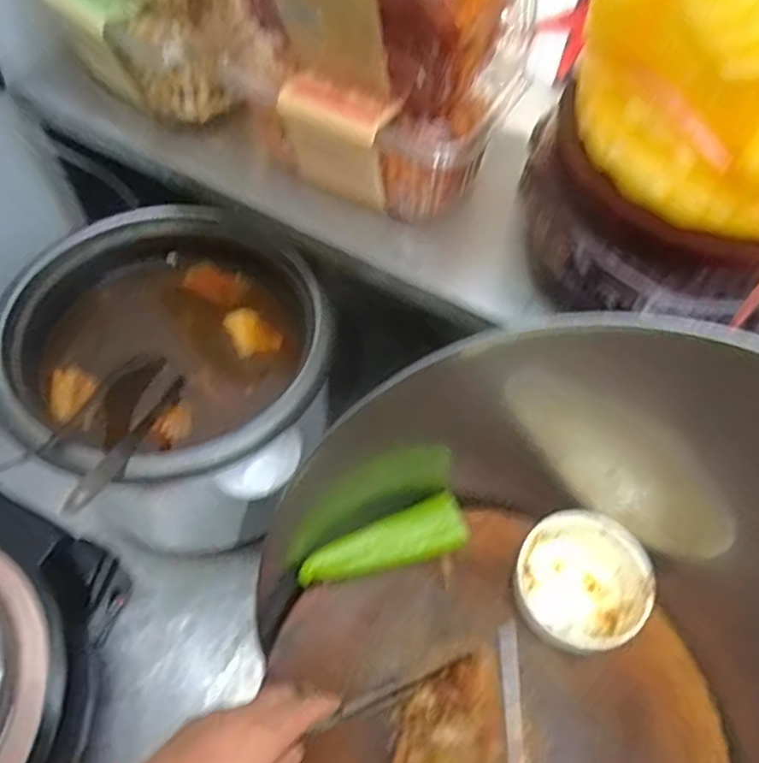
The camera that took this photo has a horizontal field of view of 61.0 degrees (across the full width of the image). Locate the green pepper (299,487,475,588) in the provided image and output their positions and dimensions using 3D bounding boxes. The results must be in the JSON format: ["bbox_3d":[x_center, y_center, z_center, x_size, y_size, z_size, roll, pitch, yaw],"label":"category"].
[{"bbox_3d":[0.006,0.149,0.572,0.152,0.020,0.048,-22,61,-15],"label":"green pepper"}]

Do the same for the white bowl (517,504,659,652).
[{"bbox_3d":[0.168,0.172,0.547,0.110,0.050,0.104,1,58,-2],"label":"white bowl"}]

